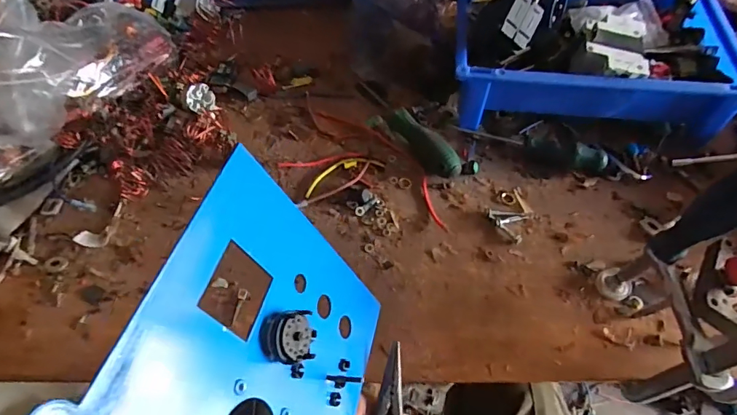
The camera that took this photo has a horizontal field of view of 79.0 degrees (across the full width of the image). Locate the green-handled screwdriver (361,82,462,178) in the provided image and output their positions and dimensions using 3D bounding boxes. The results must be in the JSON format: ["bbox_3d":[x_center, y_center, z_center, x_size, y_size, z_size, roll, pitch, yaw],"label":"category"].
[{"bbox_3d":[0.045,-0.096,0.521,0.027,0.027,0.179,-28,59,-18],"label":"green-handled screwdriver"}]

